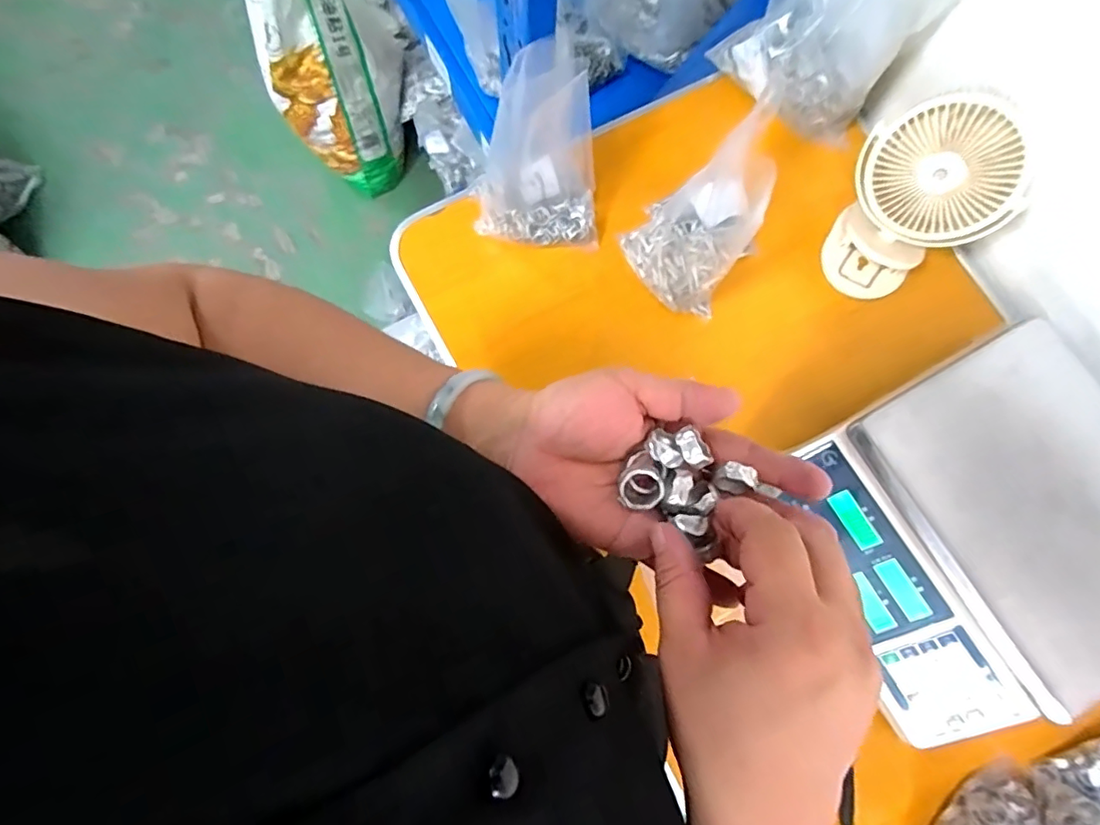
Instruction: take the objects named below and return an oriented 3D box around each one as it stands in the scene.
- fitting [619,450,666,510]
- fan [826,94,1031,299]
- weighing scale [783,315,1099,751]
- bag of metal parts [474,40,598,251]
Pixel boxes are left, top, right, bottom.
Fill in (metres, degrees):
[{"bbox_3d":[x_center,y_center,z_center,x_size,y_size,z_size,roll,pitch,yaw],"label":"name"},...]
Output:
[{"bbox_3d":[0.041,0.031,0.248,0.019,0.016,0.024,-9,78,-3],"label":"fitting"},{"bbox_3d":[0.368,-0.219,0.558,0.110,0.165,0.145,-31,80,-8],"label":"fan"},{"bbox_3d":[0.404,0.107,0.517,0.295,0.113,0.282,-30,80,-7],"label":"weighing scale"},{"bbox_3d":[-0.009,-0.271,0.577,0.128,0.171,0.127,5,78,0],"label":"bag of metal parts"}]

